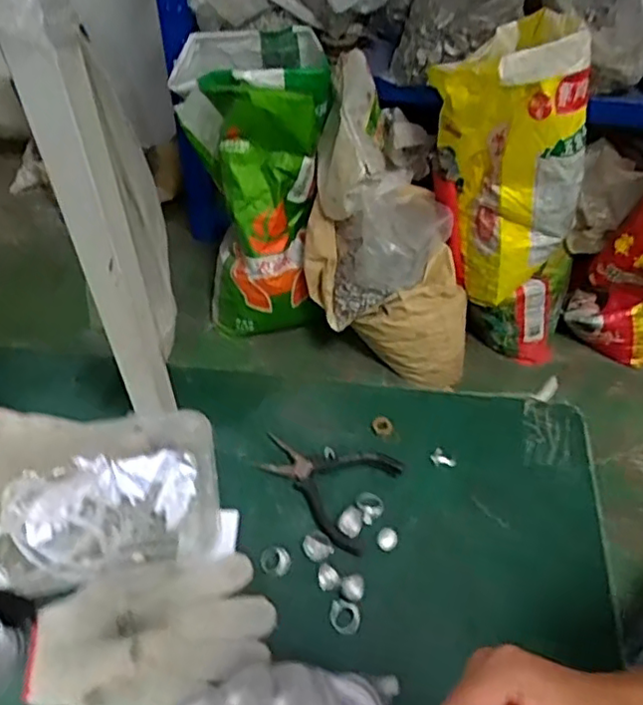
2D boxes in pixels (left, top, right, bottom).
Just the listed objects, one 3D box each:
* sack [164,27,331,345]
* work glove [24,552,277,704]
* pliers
[{"bbox_3d":[-0.160,-0.390,1.518,0.340,0.719,0.233,0,18,-5],"label":"sack"},{"bbox_3d":[-0.141,0.233,0.532,0.192,0.016,0.116,-1,51,-5],"label":"work glove"},{"bbox_3d":[-0.001,0.133,0.615,0.135,0.012,0.097,12,57,15],"label":"pliers"}]

